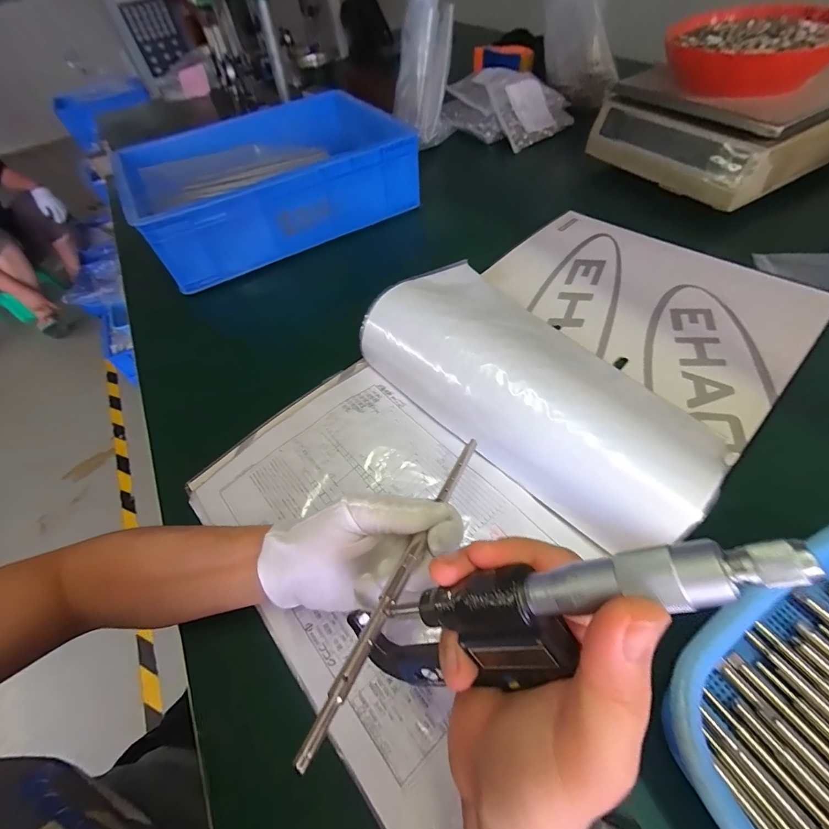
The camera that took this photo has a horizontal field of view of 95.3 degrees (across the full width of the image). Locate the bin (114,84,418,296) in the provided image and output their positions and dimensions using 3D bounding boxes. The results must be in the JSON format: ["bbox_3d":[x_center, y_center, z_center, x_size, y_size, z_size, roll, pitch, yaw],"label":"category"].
[{"bbox_3d":[-0.226,-0.378,0.616,0.402,0.118,0.271,-29,56,-14],"label":"bin"}]

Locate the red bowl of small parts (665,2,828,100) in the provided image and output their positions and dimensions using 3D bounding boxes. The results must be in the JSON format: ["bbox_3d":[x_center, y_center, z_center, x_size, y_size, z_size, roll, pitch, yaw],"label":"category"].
[{"bbox_3d":[0.446,-0.488,0.503,0.202,0.053,0.184,9,56,13],"label":"red bowl of small parts"}]

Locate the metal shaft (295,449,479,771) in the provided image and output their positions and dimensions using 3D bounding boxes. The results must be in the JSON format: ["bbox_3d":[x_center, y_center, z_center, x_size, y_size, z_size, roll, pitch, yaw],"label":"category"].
[{"bbox_3d":[0.001,0.077,0.216,0.006,0.007,0.207,18,37,18],"label":"metal shaft"}]

